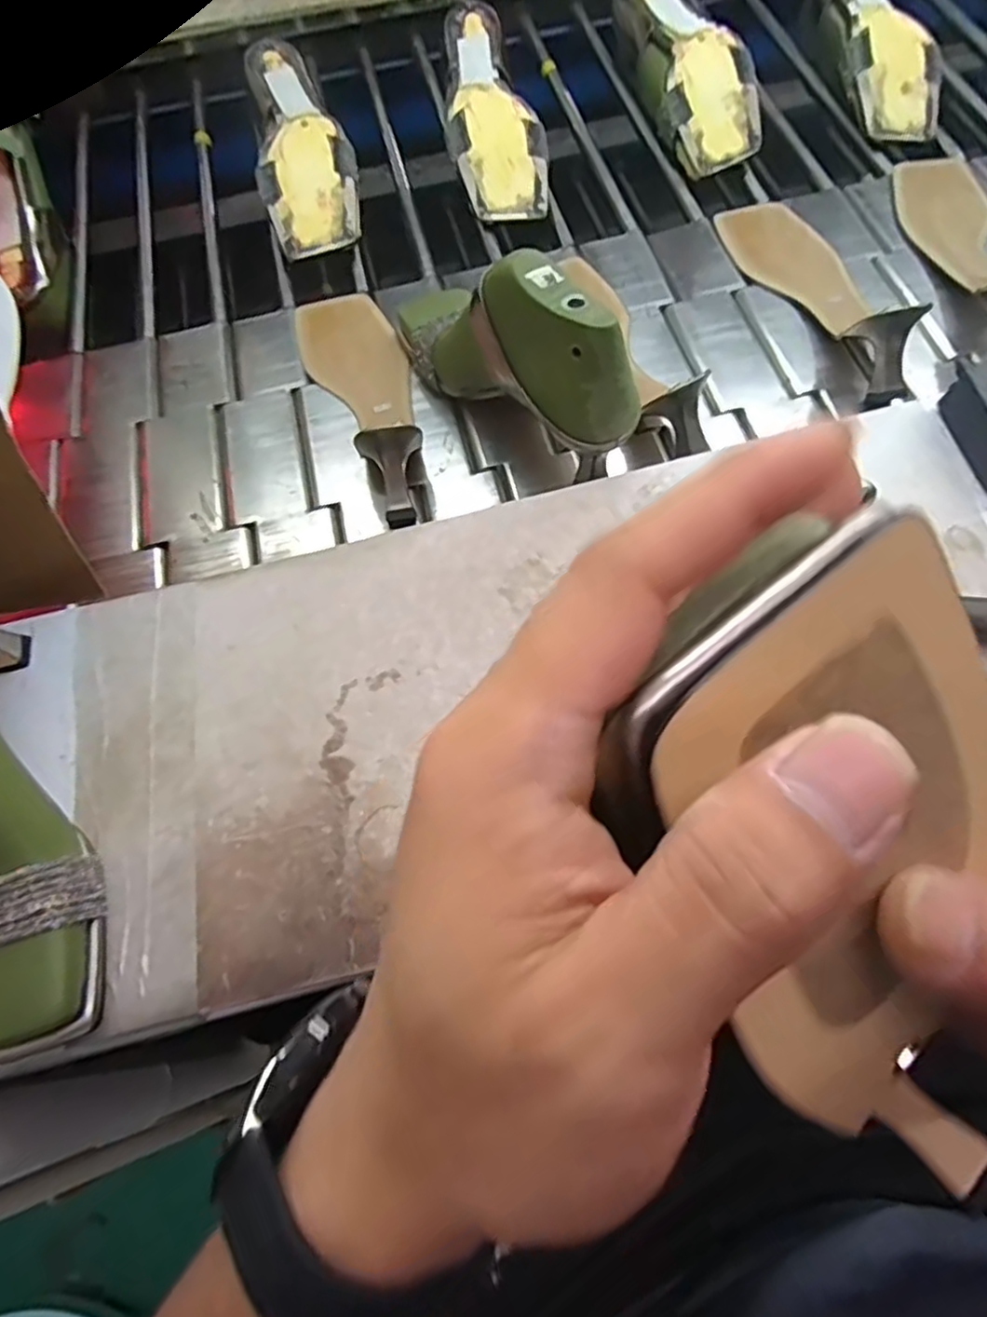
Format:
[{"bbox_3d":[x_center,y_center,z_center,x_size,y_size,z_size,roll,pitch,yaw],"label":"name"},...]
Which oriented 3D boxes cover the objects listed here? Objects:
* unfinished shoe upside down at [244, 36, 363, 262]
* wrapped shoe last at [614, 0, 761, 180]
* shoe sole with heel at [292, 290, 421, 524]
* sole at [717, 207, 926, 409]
[{"bbox_3d":[-0.181,-0.476,0.634,0.083,0.069,0.225,-15,66,-4],"label":"unfinished shoe upside down"},{"bbox_3d":[0.189,-0.577,0.664,0.080,0.072,0.236,-15,66,-4],"label":"wrapped shoe last"},{"bbox_3d":[-0.100,-0.218,0.525,0.076,0.055,0.250,-20,66,-6],"label":"shoe sole with heel"},{"bbox_3d":[0.278,-0.316,0.548,0.080,0.058,0.248,-22,66,-7],"label":"sole"}]

